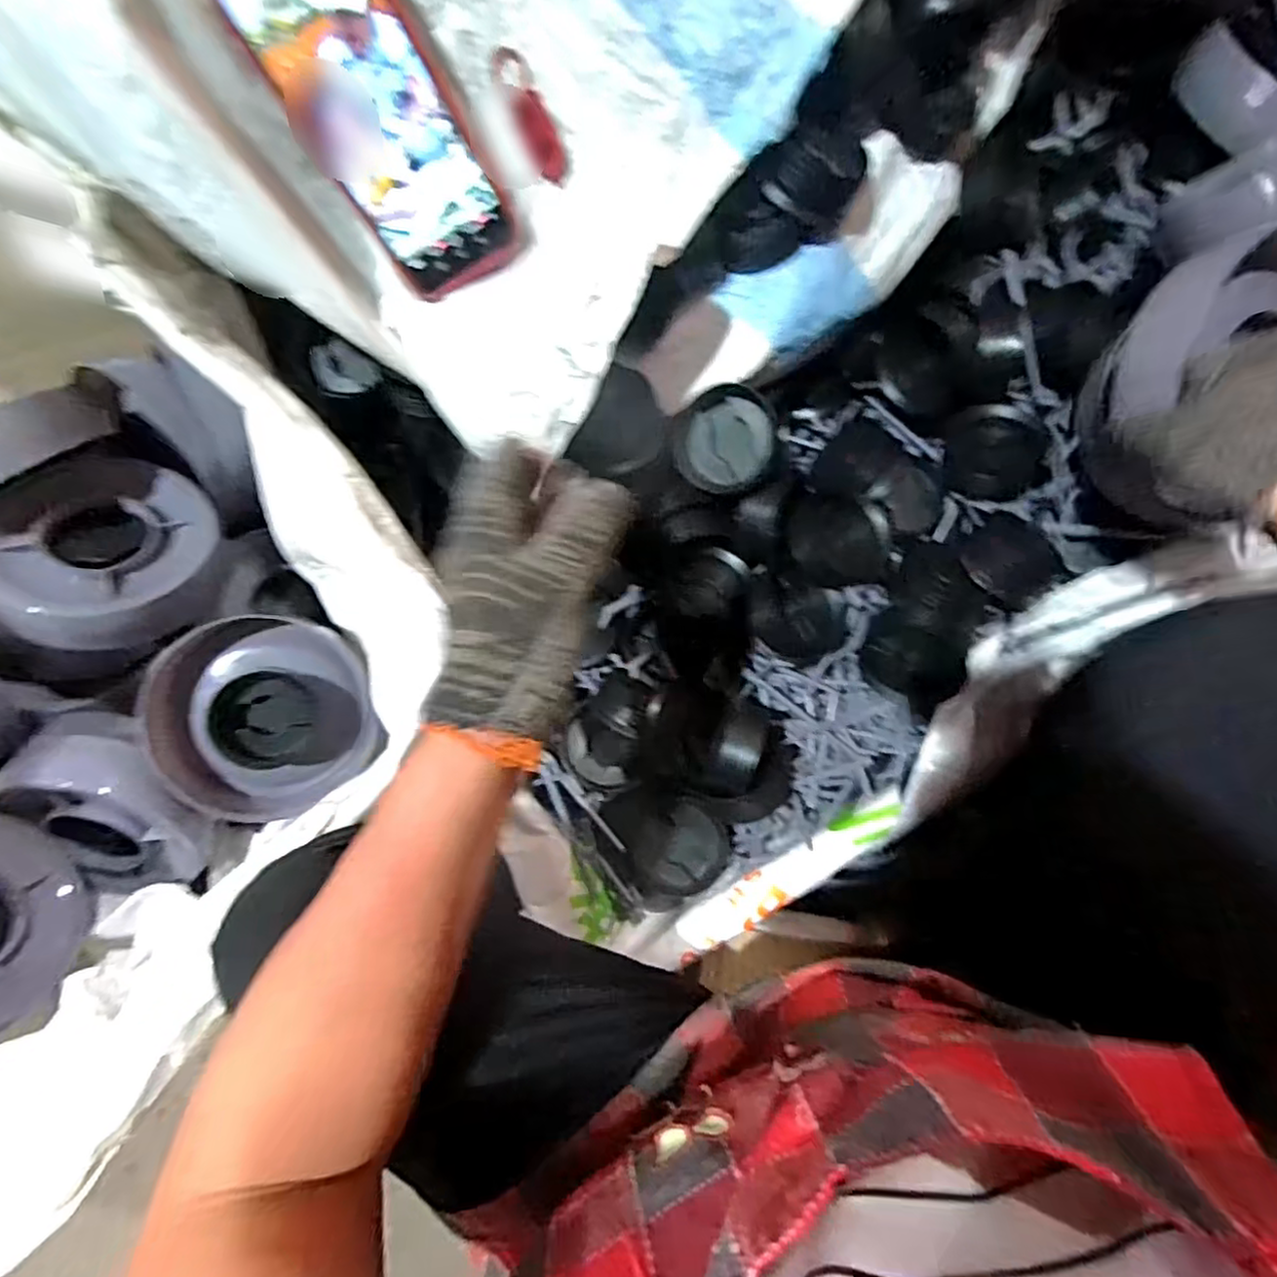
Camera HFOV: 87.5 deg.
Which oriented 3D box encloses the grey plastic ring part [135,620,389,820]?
[{"bbox_3d":[-0.307,0.066,0.551,0.172,0.075,0.172,-4,103,-15],"label":"grey plastic ring part"}]

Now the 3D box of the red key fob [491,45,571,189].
[{"bbox_3d":[-0.059,-0.297,0.382,0.021,0.066,0.008,-32,40,-2],"label":"red key fob"}]

